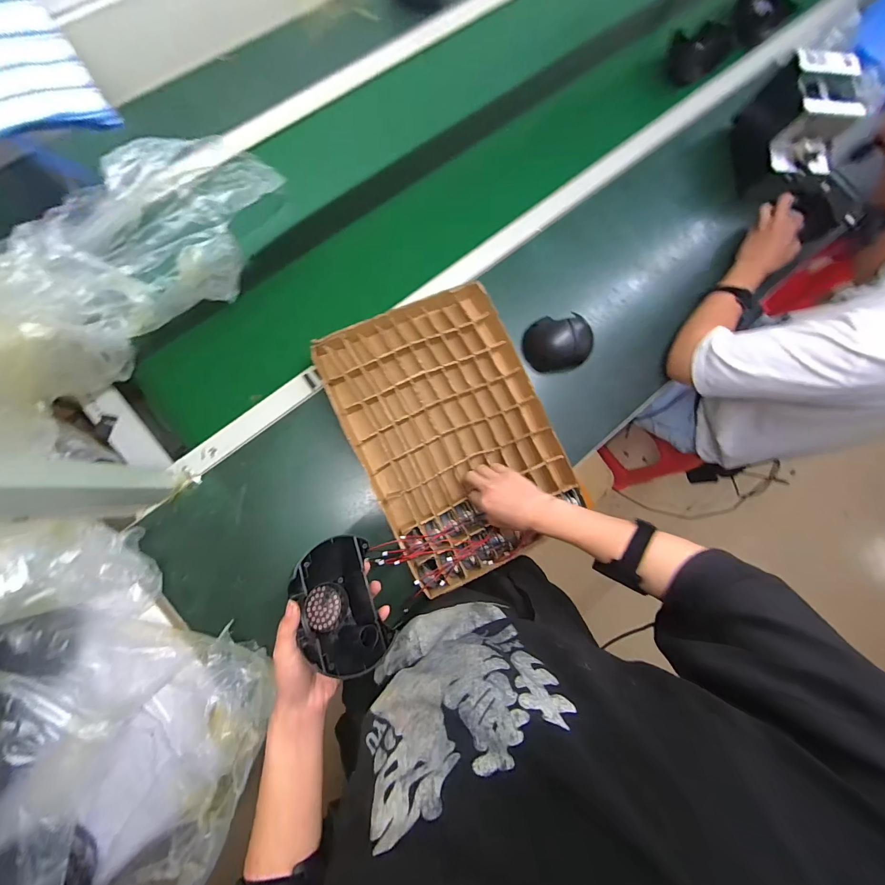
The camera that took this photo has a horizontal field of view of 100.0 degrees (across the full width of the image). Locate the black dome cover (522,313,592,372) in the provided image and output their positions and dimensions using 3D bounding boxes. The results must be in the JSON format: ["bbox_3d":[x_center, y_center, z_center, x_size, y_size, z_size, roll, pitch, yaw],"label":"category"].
[{"bbox_3d":[0.216,-0.180,0.674,0.115,0.064,0.097,-11,85,-8],"label":"black dome cover"}]

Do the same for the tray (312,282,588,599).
[{"bbox_3d":[0.016,-0.017,0.644,0.316,0.060,0.445,-26,87,-9],"label":"tray"}]

